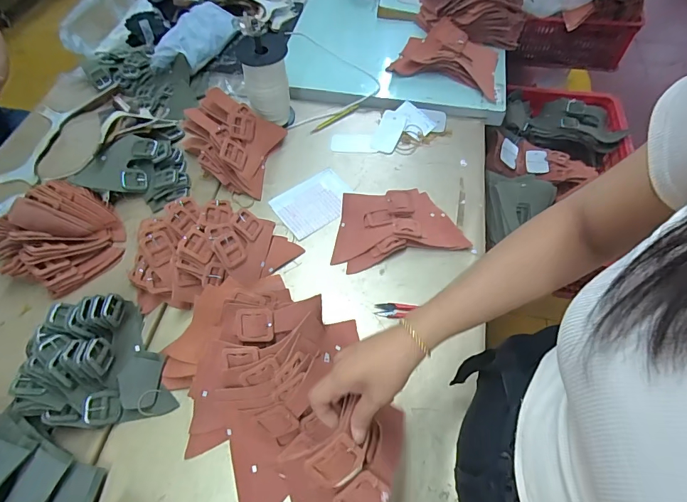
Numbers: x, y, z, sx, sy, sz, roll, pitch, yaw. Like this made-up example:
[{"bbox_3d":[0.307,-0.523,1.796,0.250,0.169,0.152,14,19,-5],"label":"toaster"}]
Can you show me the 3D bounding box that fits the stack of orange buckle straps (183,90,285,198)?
[{"bbox_3d":[-0.235,-0.225,0.789,0.184,0.098,0.175,12,59,9],"label":"stack of orange buckle straps"}]

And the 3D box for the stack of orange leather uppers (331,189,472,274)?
[{"bbox_3d":[0.096,-0.048,0.728,0.228,0.027,0.144,-7,58,-2],"label":"stack of orange leather uppers"}]

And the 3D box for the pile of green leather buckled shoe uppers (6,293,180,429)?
[{"bbox_3d":[-0.363,0.158,0.577,0.178,0.084,0.175,-1,58,1],"label":"pile of green leather buckled shoe uppers"}]

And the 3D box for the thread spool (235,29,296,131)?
[{"bbox_3d":[-0.152,-0.340,0.814,0.091,0.181,0.085,-1,58,1],"label":"thread spool"}]

